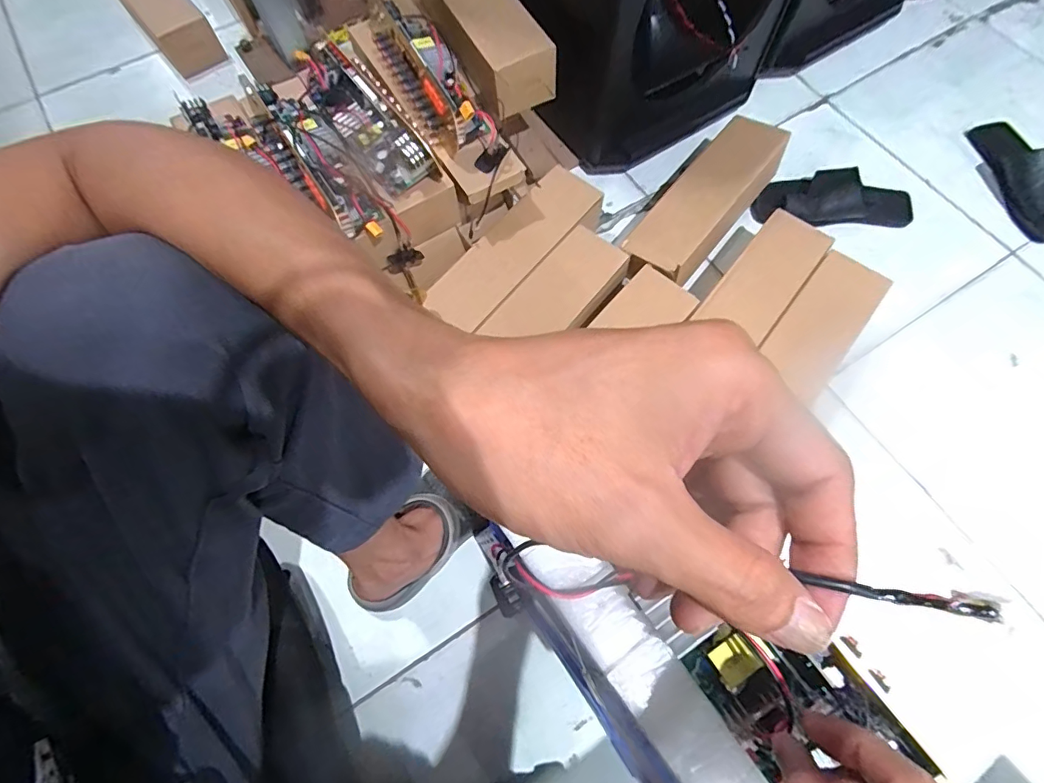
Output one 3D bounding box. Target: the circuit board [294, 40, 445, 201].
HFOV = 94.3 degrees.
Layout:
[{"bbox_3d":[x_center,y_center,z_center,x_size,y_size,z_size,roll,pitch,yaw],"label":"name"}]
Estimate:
[{"bbox_3d":[-0.216,-0.371,0.651,0.088,0.056,0.263,-32,71,-9],"label":"circuit board"}]

